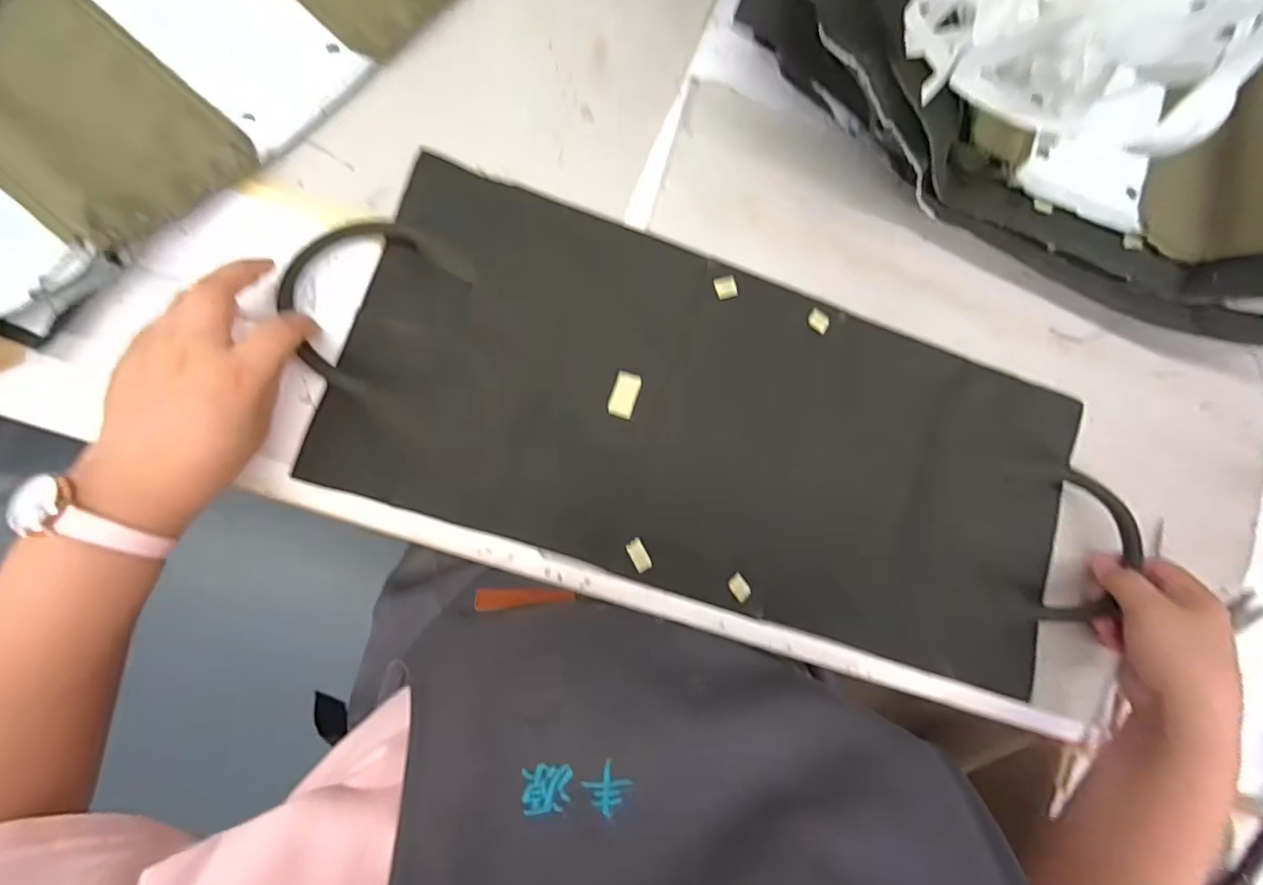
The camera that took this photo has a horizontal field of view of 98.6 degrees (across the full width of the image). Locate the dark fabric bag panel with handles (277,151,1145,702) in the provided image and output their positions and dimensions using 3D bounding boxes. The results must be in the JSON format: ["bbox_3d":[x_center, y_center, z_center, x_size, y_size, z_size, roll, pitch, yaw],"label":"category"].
[{"bbox_3d":[0.072,-0.011,0.380,0.534,0.015,0.226,18,83,-6],"label":"dark fabric bag panel with handles"}]

